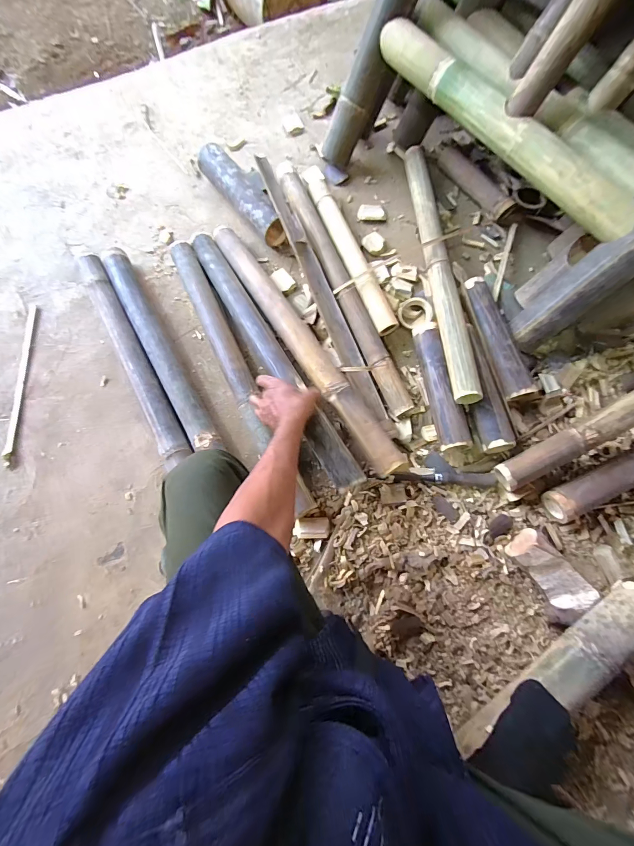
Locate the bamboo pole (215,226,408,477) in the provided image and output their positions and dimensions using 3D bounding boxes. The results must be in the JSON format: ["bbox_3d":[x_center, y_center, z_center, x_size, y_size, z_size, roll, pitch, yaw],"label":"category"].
[{"bbox_3d":[-0.030,-0.163,0.705,0.068,0.073,0.629,-32,75,-8],"label":"bamboo pole"}]

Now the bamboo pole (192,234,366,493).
[{"bbox_3d":[-0.109,-0.148,0.705,0.070,0.073,0.651,-30,73,-7],"label":"bamboo pole"}]

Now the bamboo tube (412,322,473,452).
[{"bbox_3d":[0.248,-0.078,0.688,0.055,0.055,0.268,-7,75,-1],"label":"bamboo tube"}]

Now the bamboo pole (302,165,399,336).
[{"bbox_3d":[0.064,-0.415,0.786,0.056,0.045,0.489,-21,75,-5],"label":"bamboo pole"}]

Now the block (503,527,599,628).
[{"bbox_3d":[0.405,0.267,0.604,0.081,0.053,0.142,-39,78,-9],"label":"block"}]

